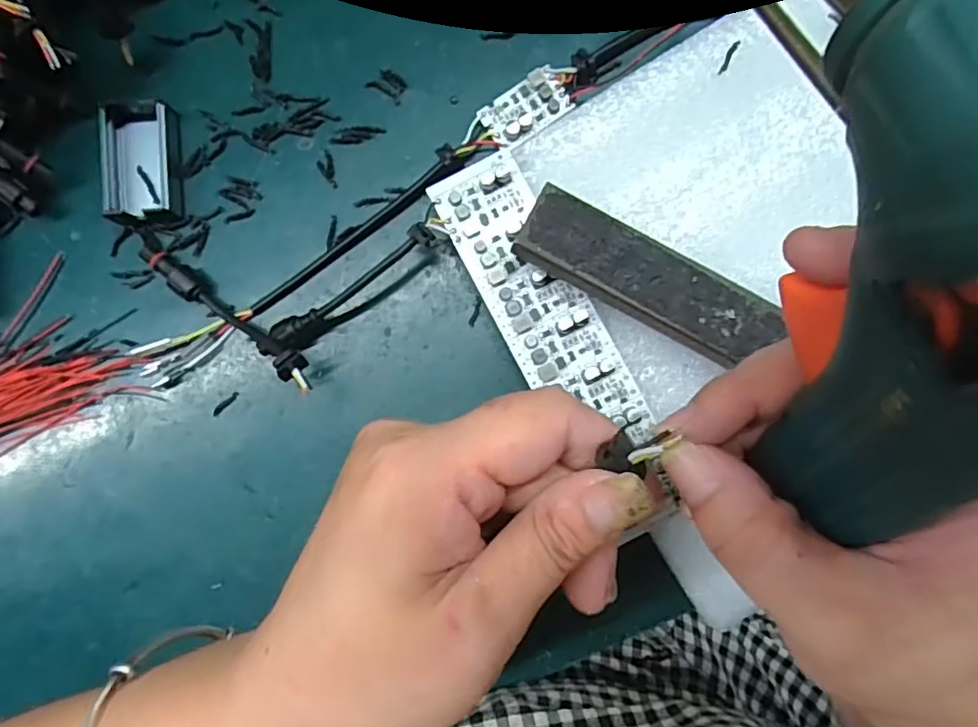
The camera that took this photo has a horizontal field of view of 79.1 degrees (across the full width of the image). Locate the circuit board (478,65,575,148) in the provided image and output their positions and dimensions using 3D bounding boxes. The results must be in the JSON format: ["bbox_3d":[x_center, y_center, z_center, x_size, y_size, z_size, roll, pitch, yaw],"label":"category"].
[{"bbox_3d":[0.017,-0.117,0.273,0.038,0.011,0.022,-35,90,-2],"label":"circuit board"}]

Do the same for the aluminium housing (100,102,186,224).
[{"bbox_3d":[-0.158,-0.091,0.270,0.031,0.013,0.052,-1,88,-2],"label":"aluminium housing"}]

